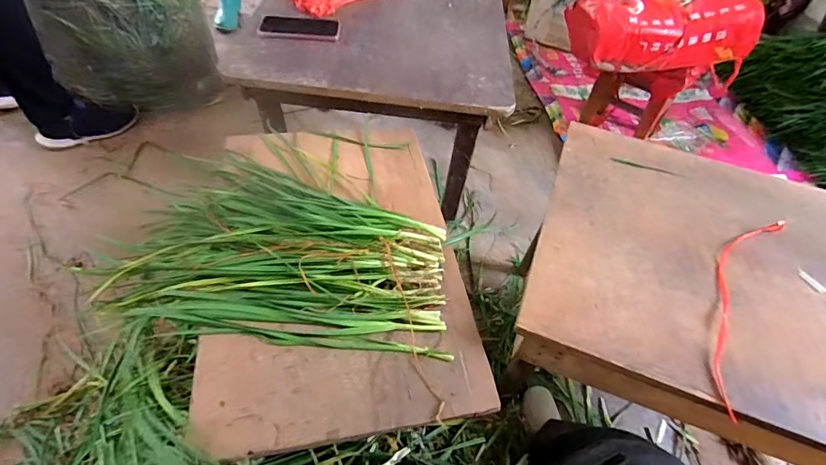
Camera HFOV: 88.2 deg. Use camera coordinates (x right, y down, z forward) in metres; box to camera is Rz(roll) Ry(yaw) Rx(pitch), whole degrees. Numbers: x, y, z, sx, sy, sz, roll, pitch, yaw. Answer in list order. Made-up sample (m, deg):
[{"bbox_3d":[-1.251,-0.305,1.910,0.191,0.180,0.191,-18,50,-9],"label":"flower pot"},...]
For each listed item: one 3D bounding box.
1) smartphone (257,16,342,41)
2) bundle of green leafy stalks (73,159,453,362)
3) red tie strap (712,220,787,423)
[{"bbox_3d":[-0.245,-0.444,0.920,0.170,0.013,0.080,5,50,-2],"label":"smartphone"},{"bbox_3d":[-0.169,0.015,0.604,0.457,0.056,0.298,12,50,4],"label":"bundle of green leafy stalks"},{"bbox_3d":[0.431,0.077,0.558,0.067,0.009,0.349,31,54,19],"label":"red tie strap"}]

